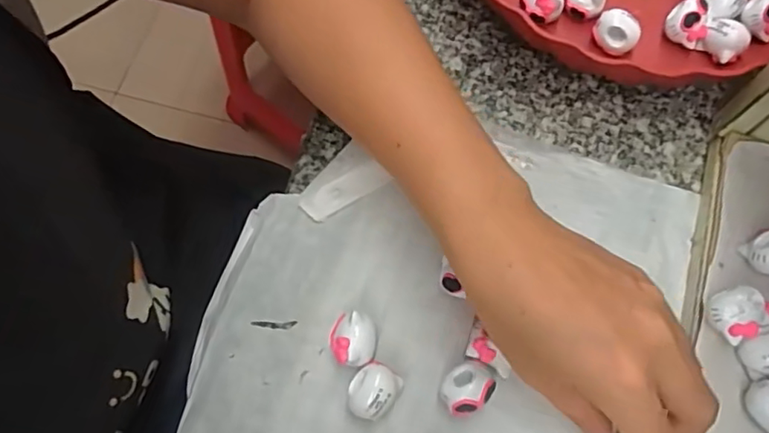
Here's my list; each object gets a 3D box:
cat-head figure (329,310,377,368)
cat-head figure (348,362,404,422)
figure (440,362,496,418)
[{"bbox_3d":[-0.015,0.060,0.280,0.022,0.018,0.025,-11,69,-1],"label":"cat-head figure"},{"bbox_3d":[-0.005,0.083,0.273,0.022,0.019,0.025,36,75,15],"label":"cat-head figure"},{"bbox_3d":[0.039,0.081,0.271,0.025,0.017,0.022,-36,72,-10],"label":"figure"}]

